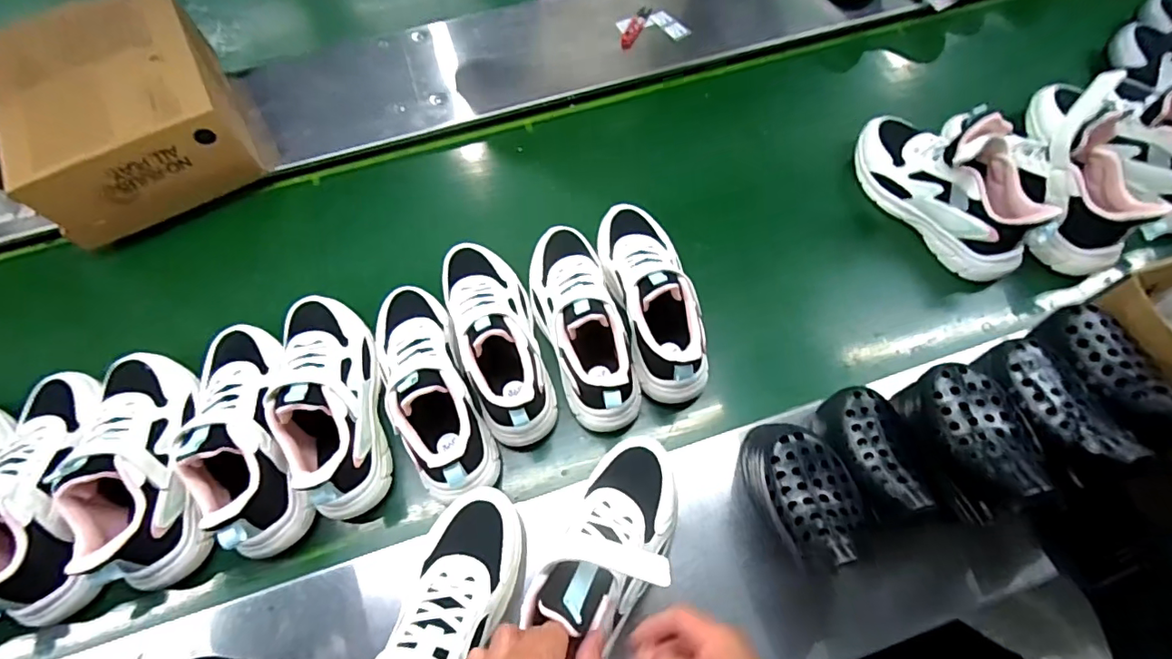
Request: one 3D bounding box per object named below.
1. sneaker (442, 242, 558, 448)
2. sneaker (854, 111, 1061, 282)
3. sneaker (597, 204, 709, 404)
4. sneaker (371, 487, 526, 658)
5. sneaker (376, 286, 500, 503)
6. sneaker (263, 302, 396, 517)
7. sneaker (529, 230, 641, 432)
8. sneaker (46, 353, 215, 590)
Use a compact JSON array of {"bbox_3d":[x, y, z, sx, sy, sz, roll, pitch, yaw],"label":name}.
[{"bbox_3d":[-0.107,-0.006,0.611,0.097,0.103,0.264,-20,66,-6],"label":"sneaker"},{"bbox_3d":[0.472,-0.202,0.679,0.088,0.140,0.265,-31,68,-11],"label":"sneaker"},{"bbox_3d":[0.078,-0.053,0.624,0.088,0.105,0.261,-13,65,-3],"label":"sneaker"},{"bbox_3d":[-0.126,0.271,0.461,0.087,0.126,0.262,12,53,8],"label":"sneaker"},{"bbox_3d":[-0.180,0.052,0.584,0.088,0.101,0.262,-23,66,-7],"label":"sneaker"},{"bbox_3d":[-0.295,0.065,0.581,0.093,0.102,0.265,-18,66,-5],"label":"sneaker"},{"bbox_3d":[-0.007,-0.022,0.618,0.098,0.104,0.265,-16,66,-5],"label":"sneaker"},{"bbox_3d":[-0.480,0.138,0.566,0.086,0.127,0.256,-21,66,-7],"label":"sneaker"}]

